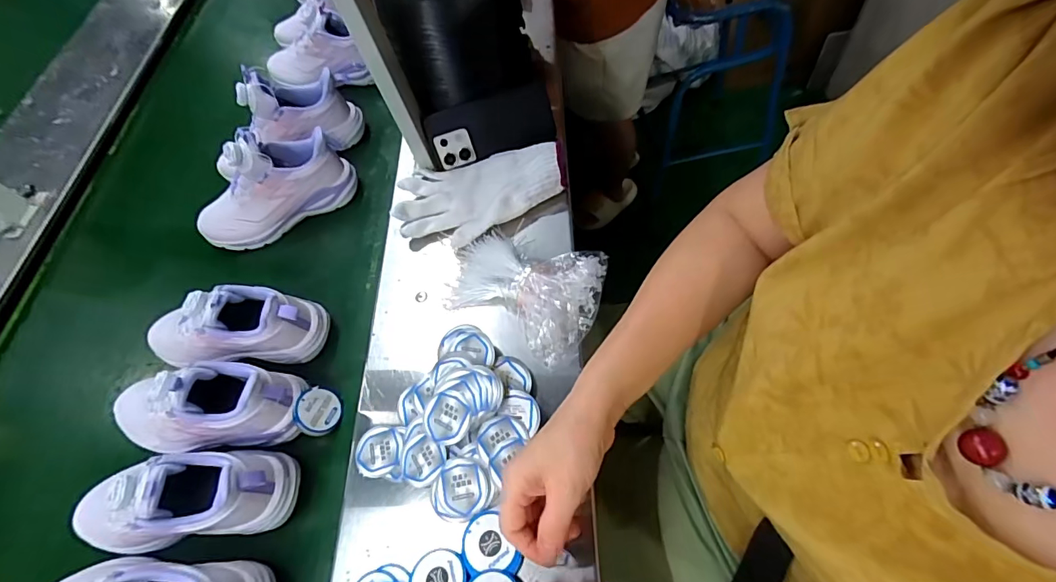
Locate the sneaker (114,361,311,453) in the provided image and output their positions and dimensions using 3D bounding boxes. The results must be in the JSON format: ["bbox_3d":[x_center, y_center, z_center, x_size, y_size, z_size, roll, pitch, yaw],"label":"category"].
[{"bbox_3d":[-0.345,0.116,0.479,0.211,0.102,0.083,-6,61,-2],"label":"sneaker"}]

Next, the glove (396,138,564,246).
[{"bbox_3d":[-0.061,-0.124,0.582,0.217,0.055,0.135,-7,61,-3],"label":"glove"}]

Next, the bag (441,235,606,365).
[{"bbox_3d":[-0.012,0.003,0.517,0.174,0.060,0.129,21,63,12],"label":"bag"}]

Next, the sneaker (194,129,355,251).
[{"bbox_3d":[-0.351,-0.145,0.633,0.219,0.118,0.079,-29,64,-14],"label":"sneaker"}]

